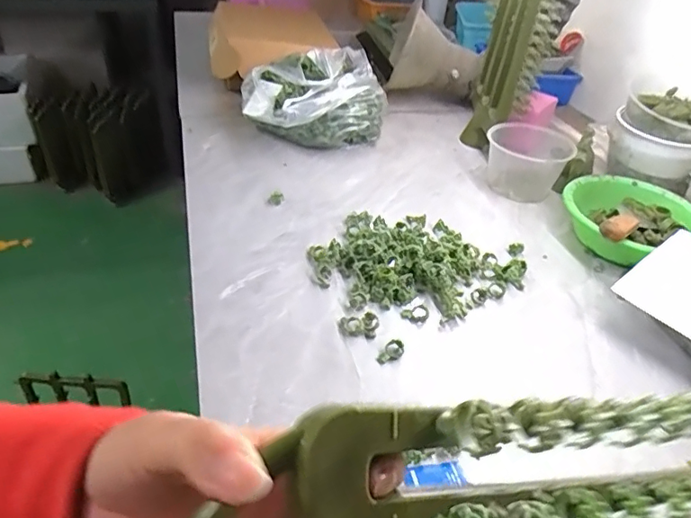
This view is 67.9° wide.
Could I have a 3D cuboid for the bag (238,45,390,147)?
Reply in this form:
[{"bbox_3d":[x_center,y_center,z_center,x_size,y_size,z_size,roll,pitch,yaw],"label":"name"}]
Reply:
[{"bbox_3d":[-0.053,-0.296,0.949,0.241,0.127,0.207,-18,44,-28],"label":"bag"}]

